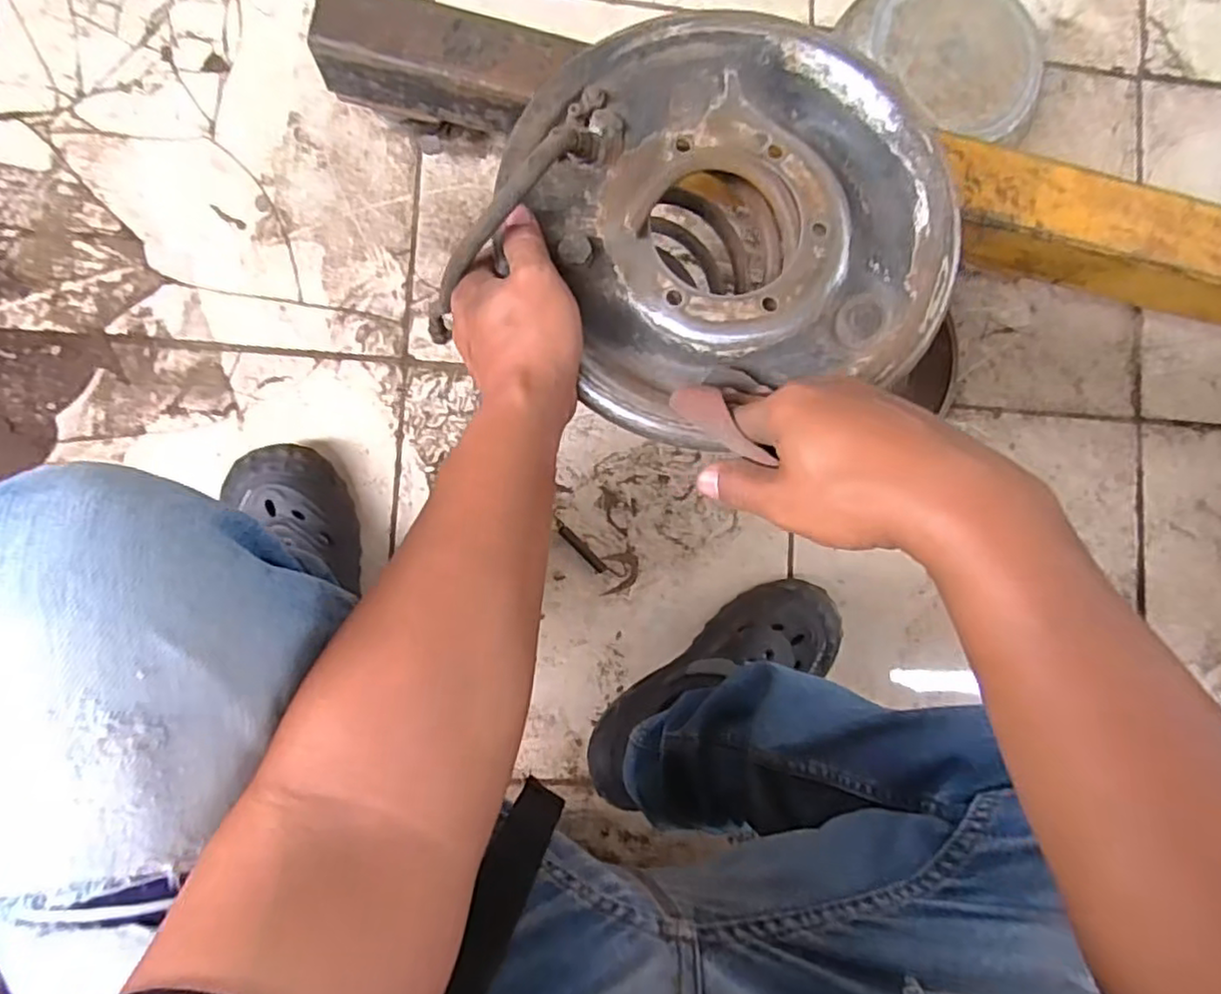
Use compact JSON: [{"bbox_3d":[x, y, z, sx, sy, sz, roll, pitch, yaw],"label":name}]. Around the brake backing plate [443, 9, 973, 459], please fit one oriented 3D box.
[{"bbox_3d":[0.066,-0.159,0.399,0.258,0.051,0.256,0,89,-6],"label":"brake backing plate"}]

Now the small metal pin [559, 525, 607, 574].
[{"bbox_3d":[-0.028,0.053,0.686,0.010,0.005,0.064,-45,94,-5],"label":"small metal pin"}]

